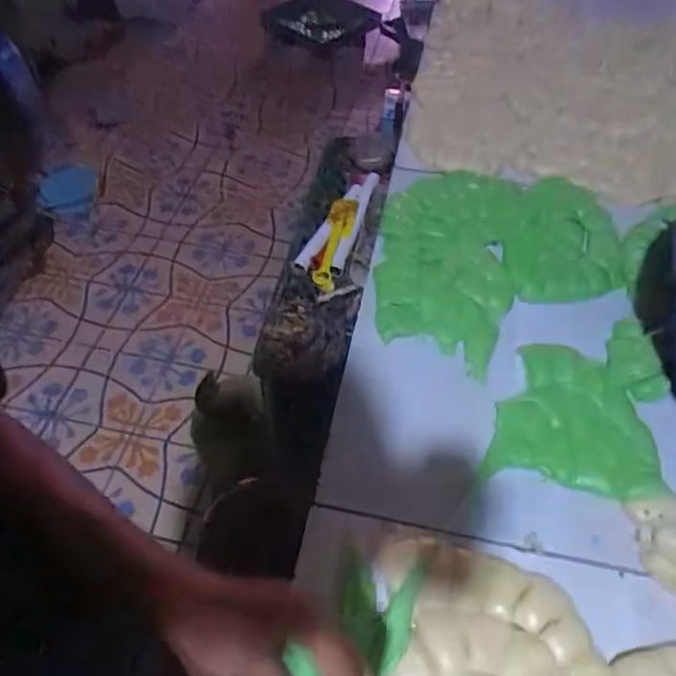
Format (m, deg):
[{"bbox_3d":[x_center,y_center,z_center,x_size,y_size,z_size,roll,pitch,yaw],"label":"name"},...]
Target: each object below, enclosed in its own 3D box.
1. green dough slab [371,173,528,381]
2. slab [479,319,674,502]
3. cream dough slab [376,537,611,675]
[{"bbox_3d":[0.129,-0.104,0.666,0.161,0.016,0.298,11,55,10],"label":"green dough slab"},{"bbox_3d":[0.245,0.060,0.563,0.157,0.015,0.193,13,56,11],"label":"slab"},{"bbox_3d":[0.125,0.243,0.426,0.139,0.018,0.216,-36,61,-21],"label":"cream dough slab"}]

